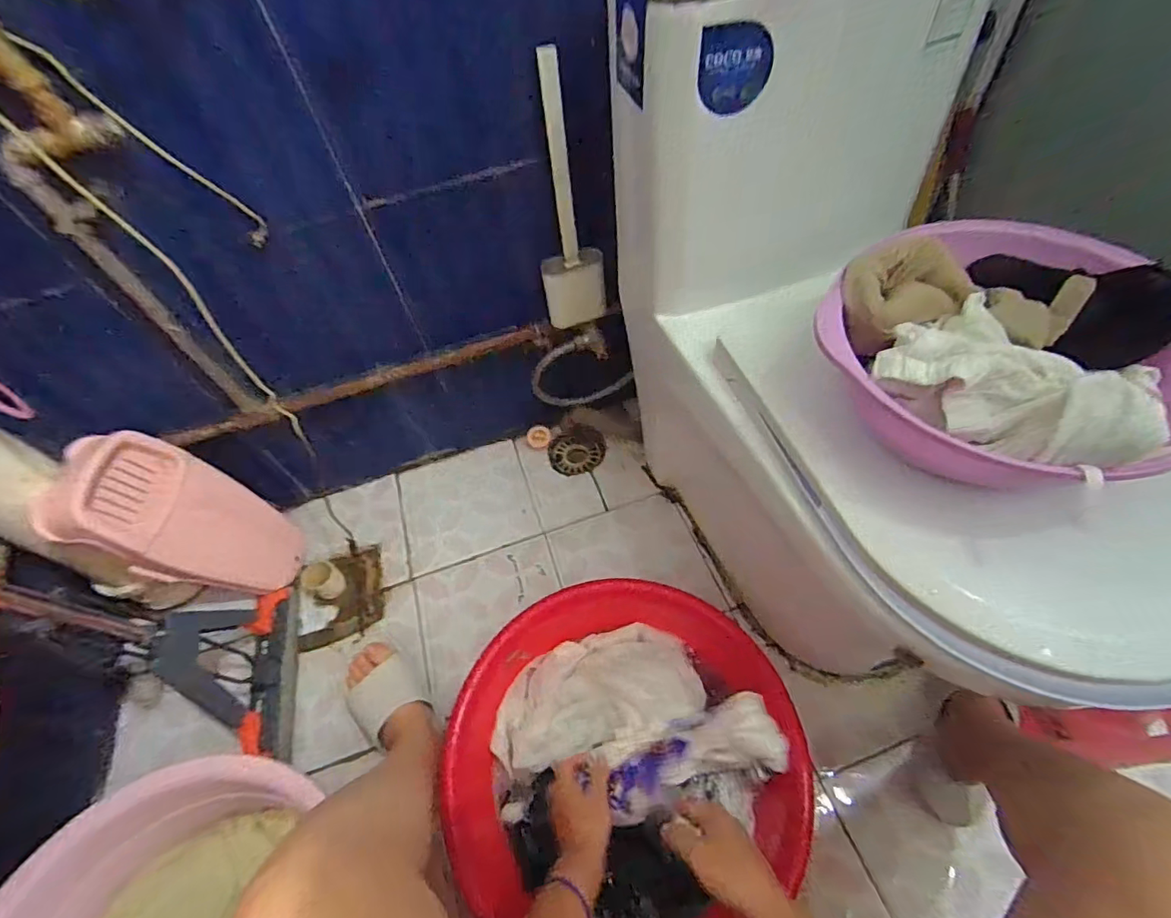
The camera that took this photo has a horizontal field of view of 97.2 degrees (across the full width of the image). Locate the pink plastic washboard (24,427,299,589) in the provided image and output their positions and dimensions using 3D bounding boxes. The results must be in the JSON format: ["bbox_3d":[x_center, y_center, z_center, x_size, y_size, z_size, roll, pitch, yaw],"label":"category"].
[{"bbox_3d":[-0.592,0.100,0.791,0.042,0.336,0.172,-13,50,26],"label":"pink plastic washboard"}]

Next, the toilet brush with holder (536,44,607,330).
[{"bbox_3d":[-0.026,-0.337,0.715,0.094,0.337,0.053,1,56,9],"label":"toilet brush with holder"}]

